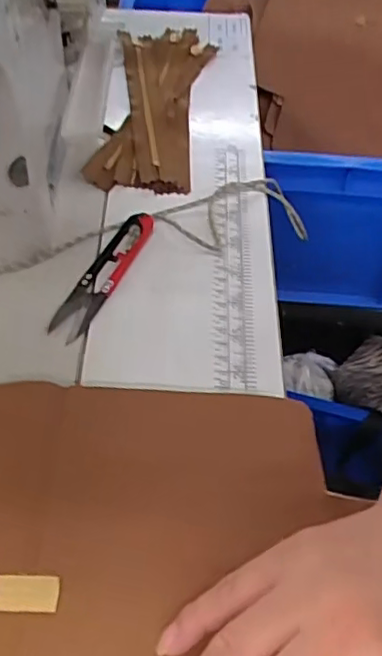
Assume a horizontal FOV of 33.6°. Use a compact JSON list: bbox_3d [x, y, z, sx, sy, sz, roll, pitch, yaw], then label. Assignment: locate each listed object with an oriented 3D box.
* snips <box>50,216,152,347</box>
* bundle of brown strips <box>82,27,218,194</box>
[{"bbox_3d":[-0.053,-0.036,0.385,0.024,0.011,0.098,20,52,13],"label":"snips"},{"bbox_3d":[-0.030,-0.179,0.502,0.075,0.023,0.195,5,50,1],"label":"bundle of brown strips"}]

